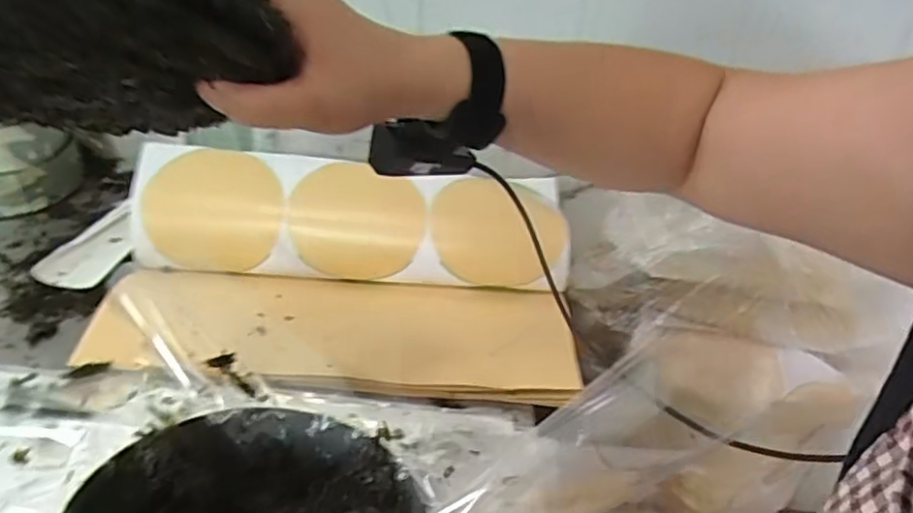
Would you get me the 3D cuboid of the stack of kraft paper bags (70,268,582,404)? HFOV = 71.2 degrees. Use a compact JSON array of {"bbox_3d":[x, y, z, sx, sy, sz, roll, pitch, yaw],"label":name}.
[{"bbox_3d":[-0.115,0.062,0.663,0.462,0.046,0.172,5,34,-3],"label":"stack of kraft paper bags"}]

